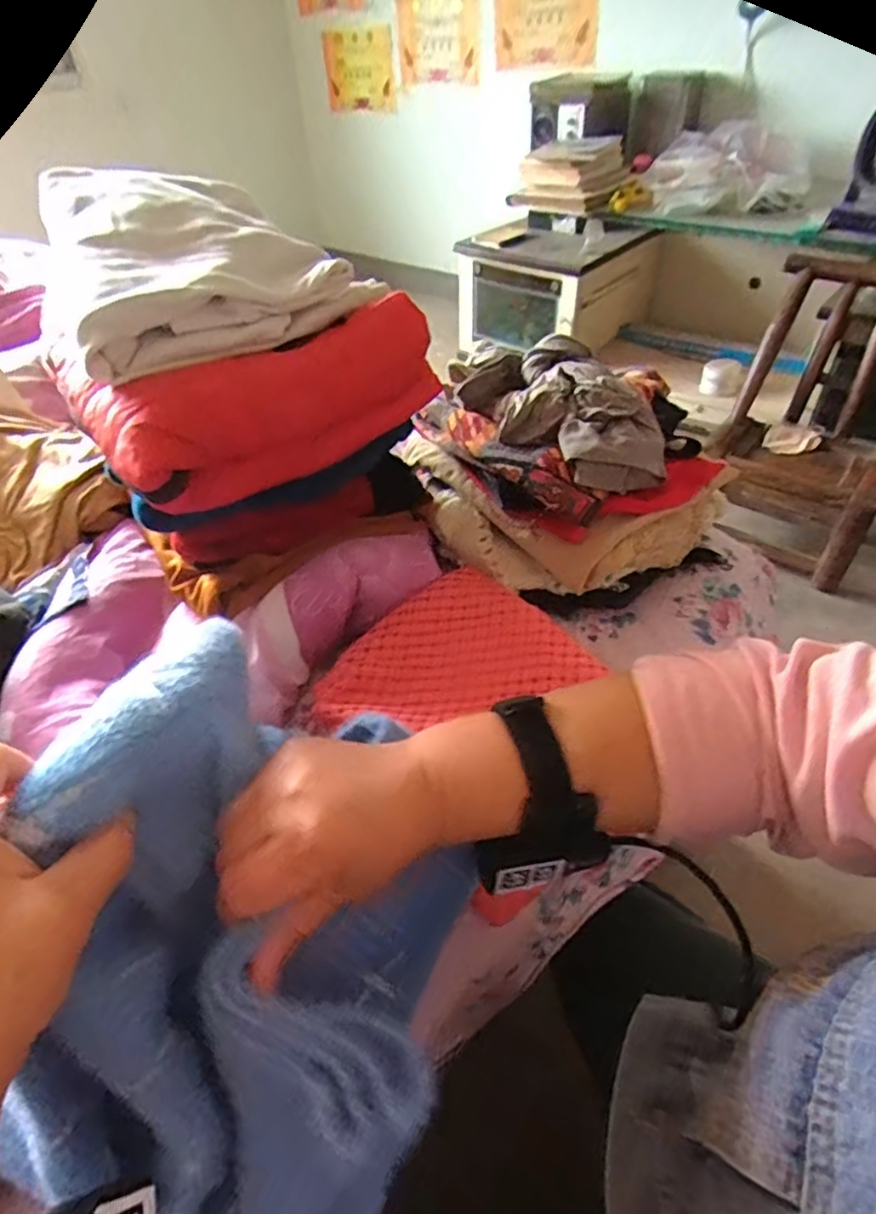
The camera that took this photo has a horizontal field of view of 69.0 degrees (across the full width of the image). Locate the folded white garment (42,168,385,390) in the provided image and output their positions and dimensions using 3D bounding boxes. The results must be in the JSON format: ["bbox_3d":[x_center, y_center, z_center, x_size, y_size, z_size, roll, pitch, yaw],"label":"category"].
[{"bbox_3d":[-0.170,-0.258,0.467,0.215,0.074,0.202,-17,46,-14],"label":"folded white garment"}]

